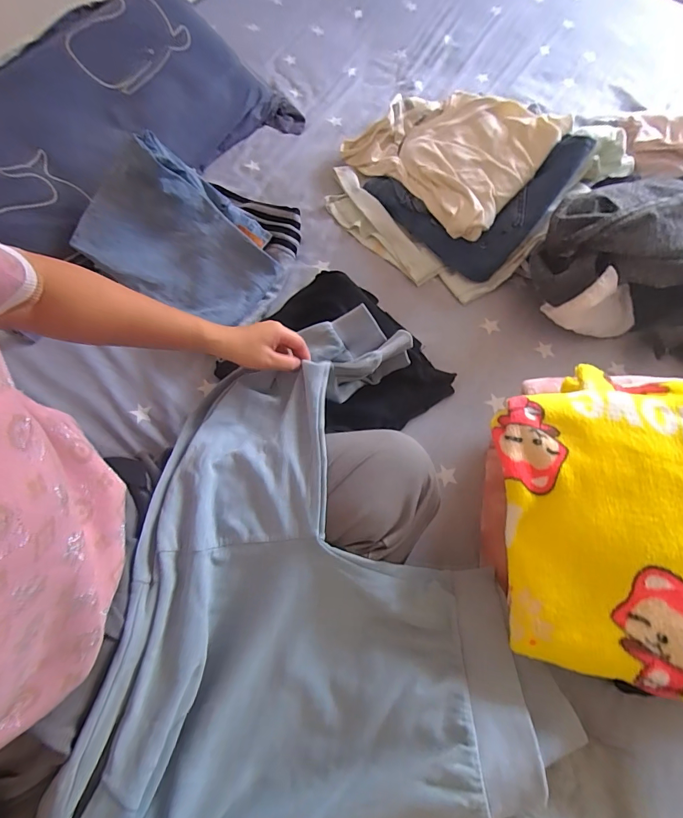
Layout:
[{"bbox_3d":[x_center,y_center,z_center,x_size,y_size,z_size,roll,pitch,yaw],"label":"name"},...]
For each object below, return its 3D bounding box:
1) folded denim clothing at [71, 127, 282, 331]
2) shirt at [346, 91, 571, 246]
[{"bbox_3d":[-0.248,-0.274,0.644,0.311,0.117,0.207,22,71,8],"label":"folded denim clothing"},{"bbox_3d":[0.178,-0.445,0.688,0.231,0.056,0.320,-44,59,1],"label":"shirt"}]

